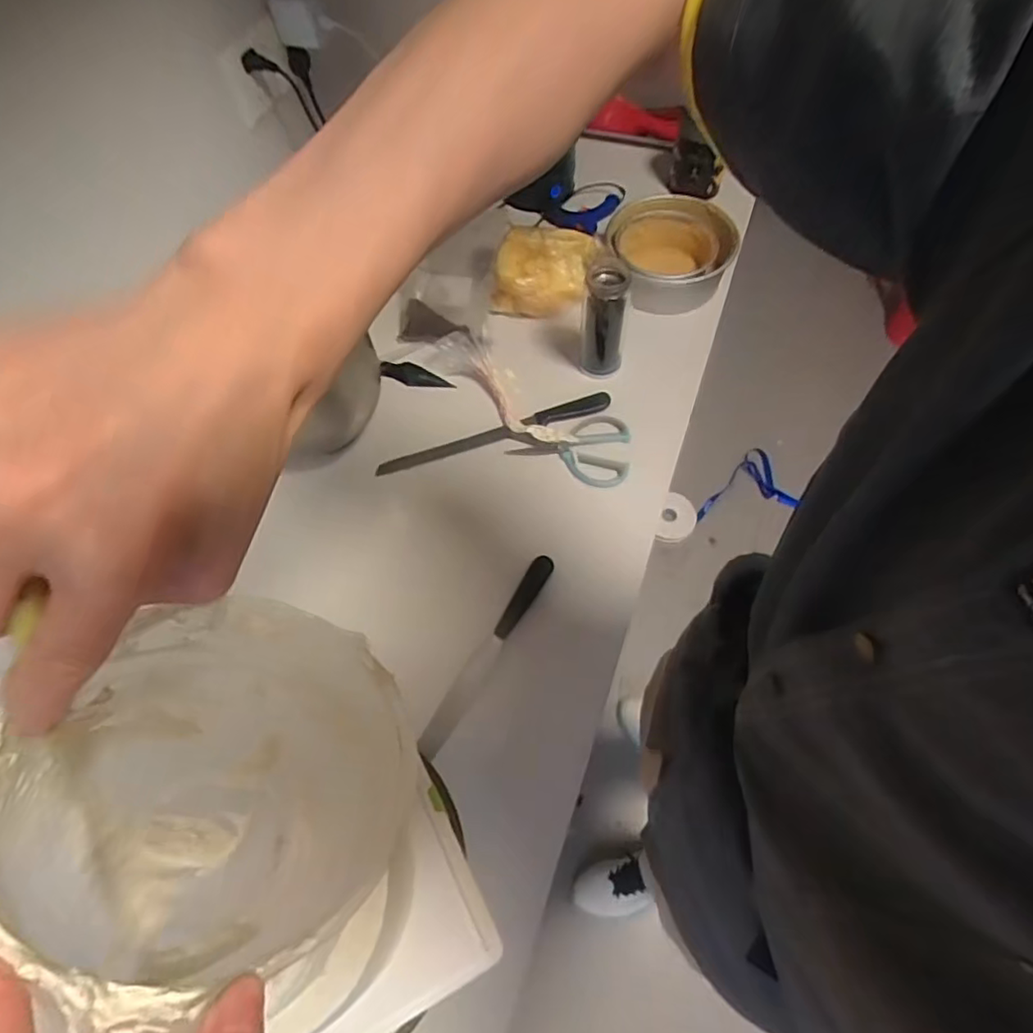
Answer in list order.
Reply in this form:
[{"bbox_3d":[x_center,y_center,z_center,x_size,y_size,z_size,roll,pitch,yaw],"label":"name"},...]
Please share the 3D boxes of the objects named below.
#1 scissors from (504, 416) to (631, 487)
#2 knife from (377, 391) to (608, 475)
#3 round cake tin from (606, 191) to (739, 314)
[{"bbox_3d":[0.080,-0.108,0.925,0.178,0.026,0.120,9,63,8],"label":"scissors"},{"bbox_3d":[-0.031,-0.122,0.929,0.366,0.026,0.032,-18,62,-6],"label":"knife"},{"bbox_3d":[0.274,-0.458,1.042,0.224,0.088,0.200,-15,62,-5],"label":"round cake tin"}]

